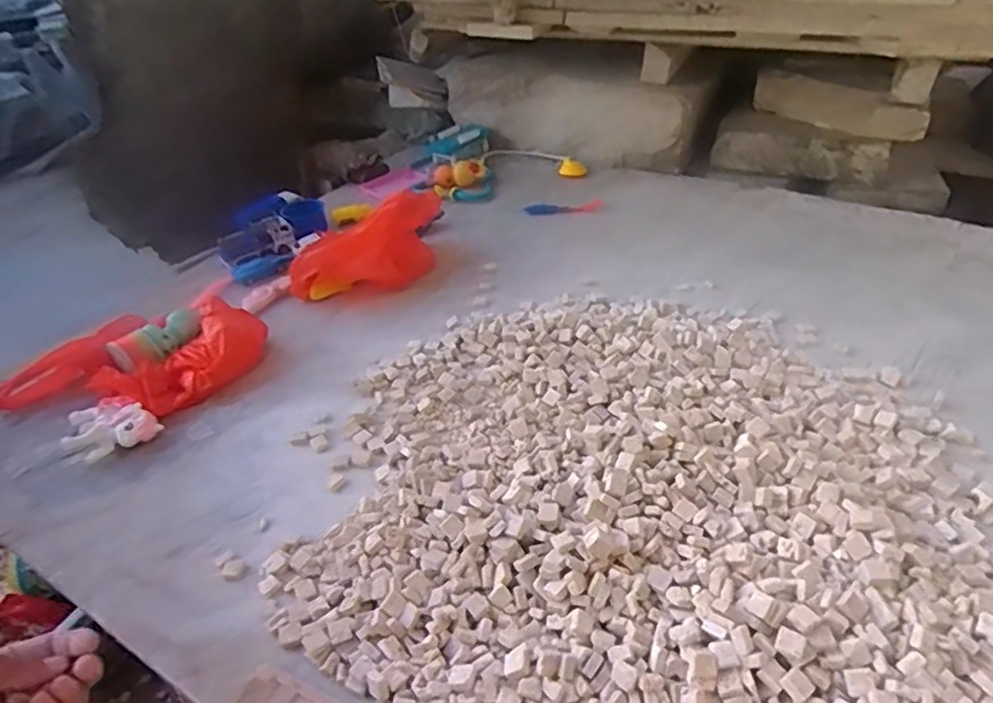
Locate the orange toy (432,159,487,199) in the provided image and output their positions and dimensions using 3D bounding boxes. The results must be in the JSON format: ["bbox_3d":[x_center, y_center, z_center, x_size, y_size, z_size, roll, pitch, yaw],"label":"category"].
[{"bbox_3d":[-0.060,-0.291,1.103,0.090,0.034,0.107,-8,38,-2],"label":"orange toy"}]

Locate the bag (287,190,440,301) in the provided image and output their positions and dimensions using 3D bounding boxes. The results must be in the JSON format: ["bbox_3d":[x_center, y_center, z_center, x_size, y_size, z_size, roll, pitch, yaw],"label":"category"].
[{"bbox_3d":[-0.161,-0.140,0.876,0.236,0.101,0.076,-28,43,-26],"label":"bag"}]

